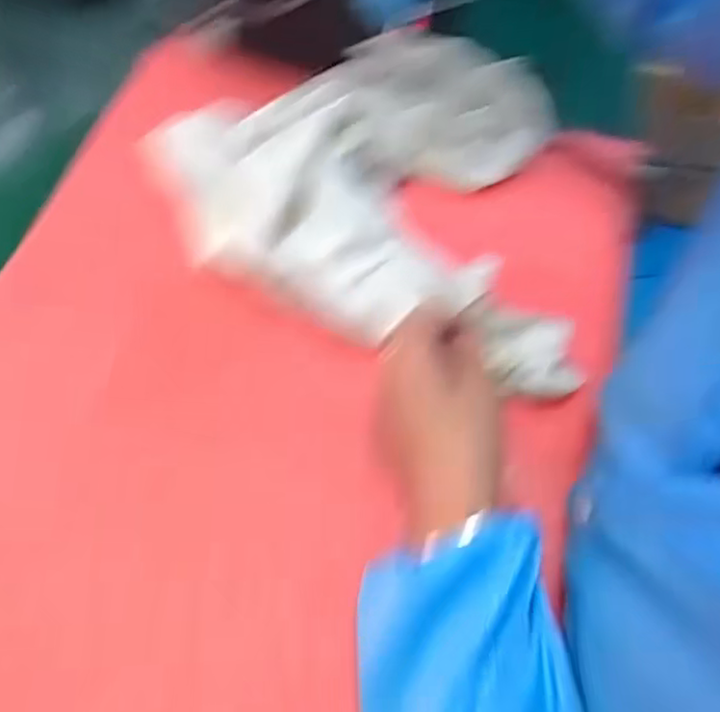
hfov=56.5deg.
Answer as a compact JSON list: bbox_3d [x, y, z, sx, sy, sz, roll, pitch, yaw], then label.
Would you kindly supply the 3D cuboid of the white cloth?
[{"bbox_3d":[-0.003,-0.144,0.512,0.303,0.045,0.334,5,55,3],"label":"white cloth"}]

